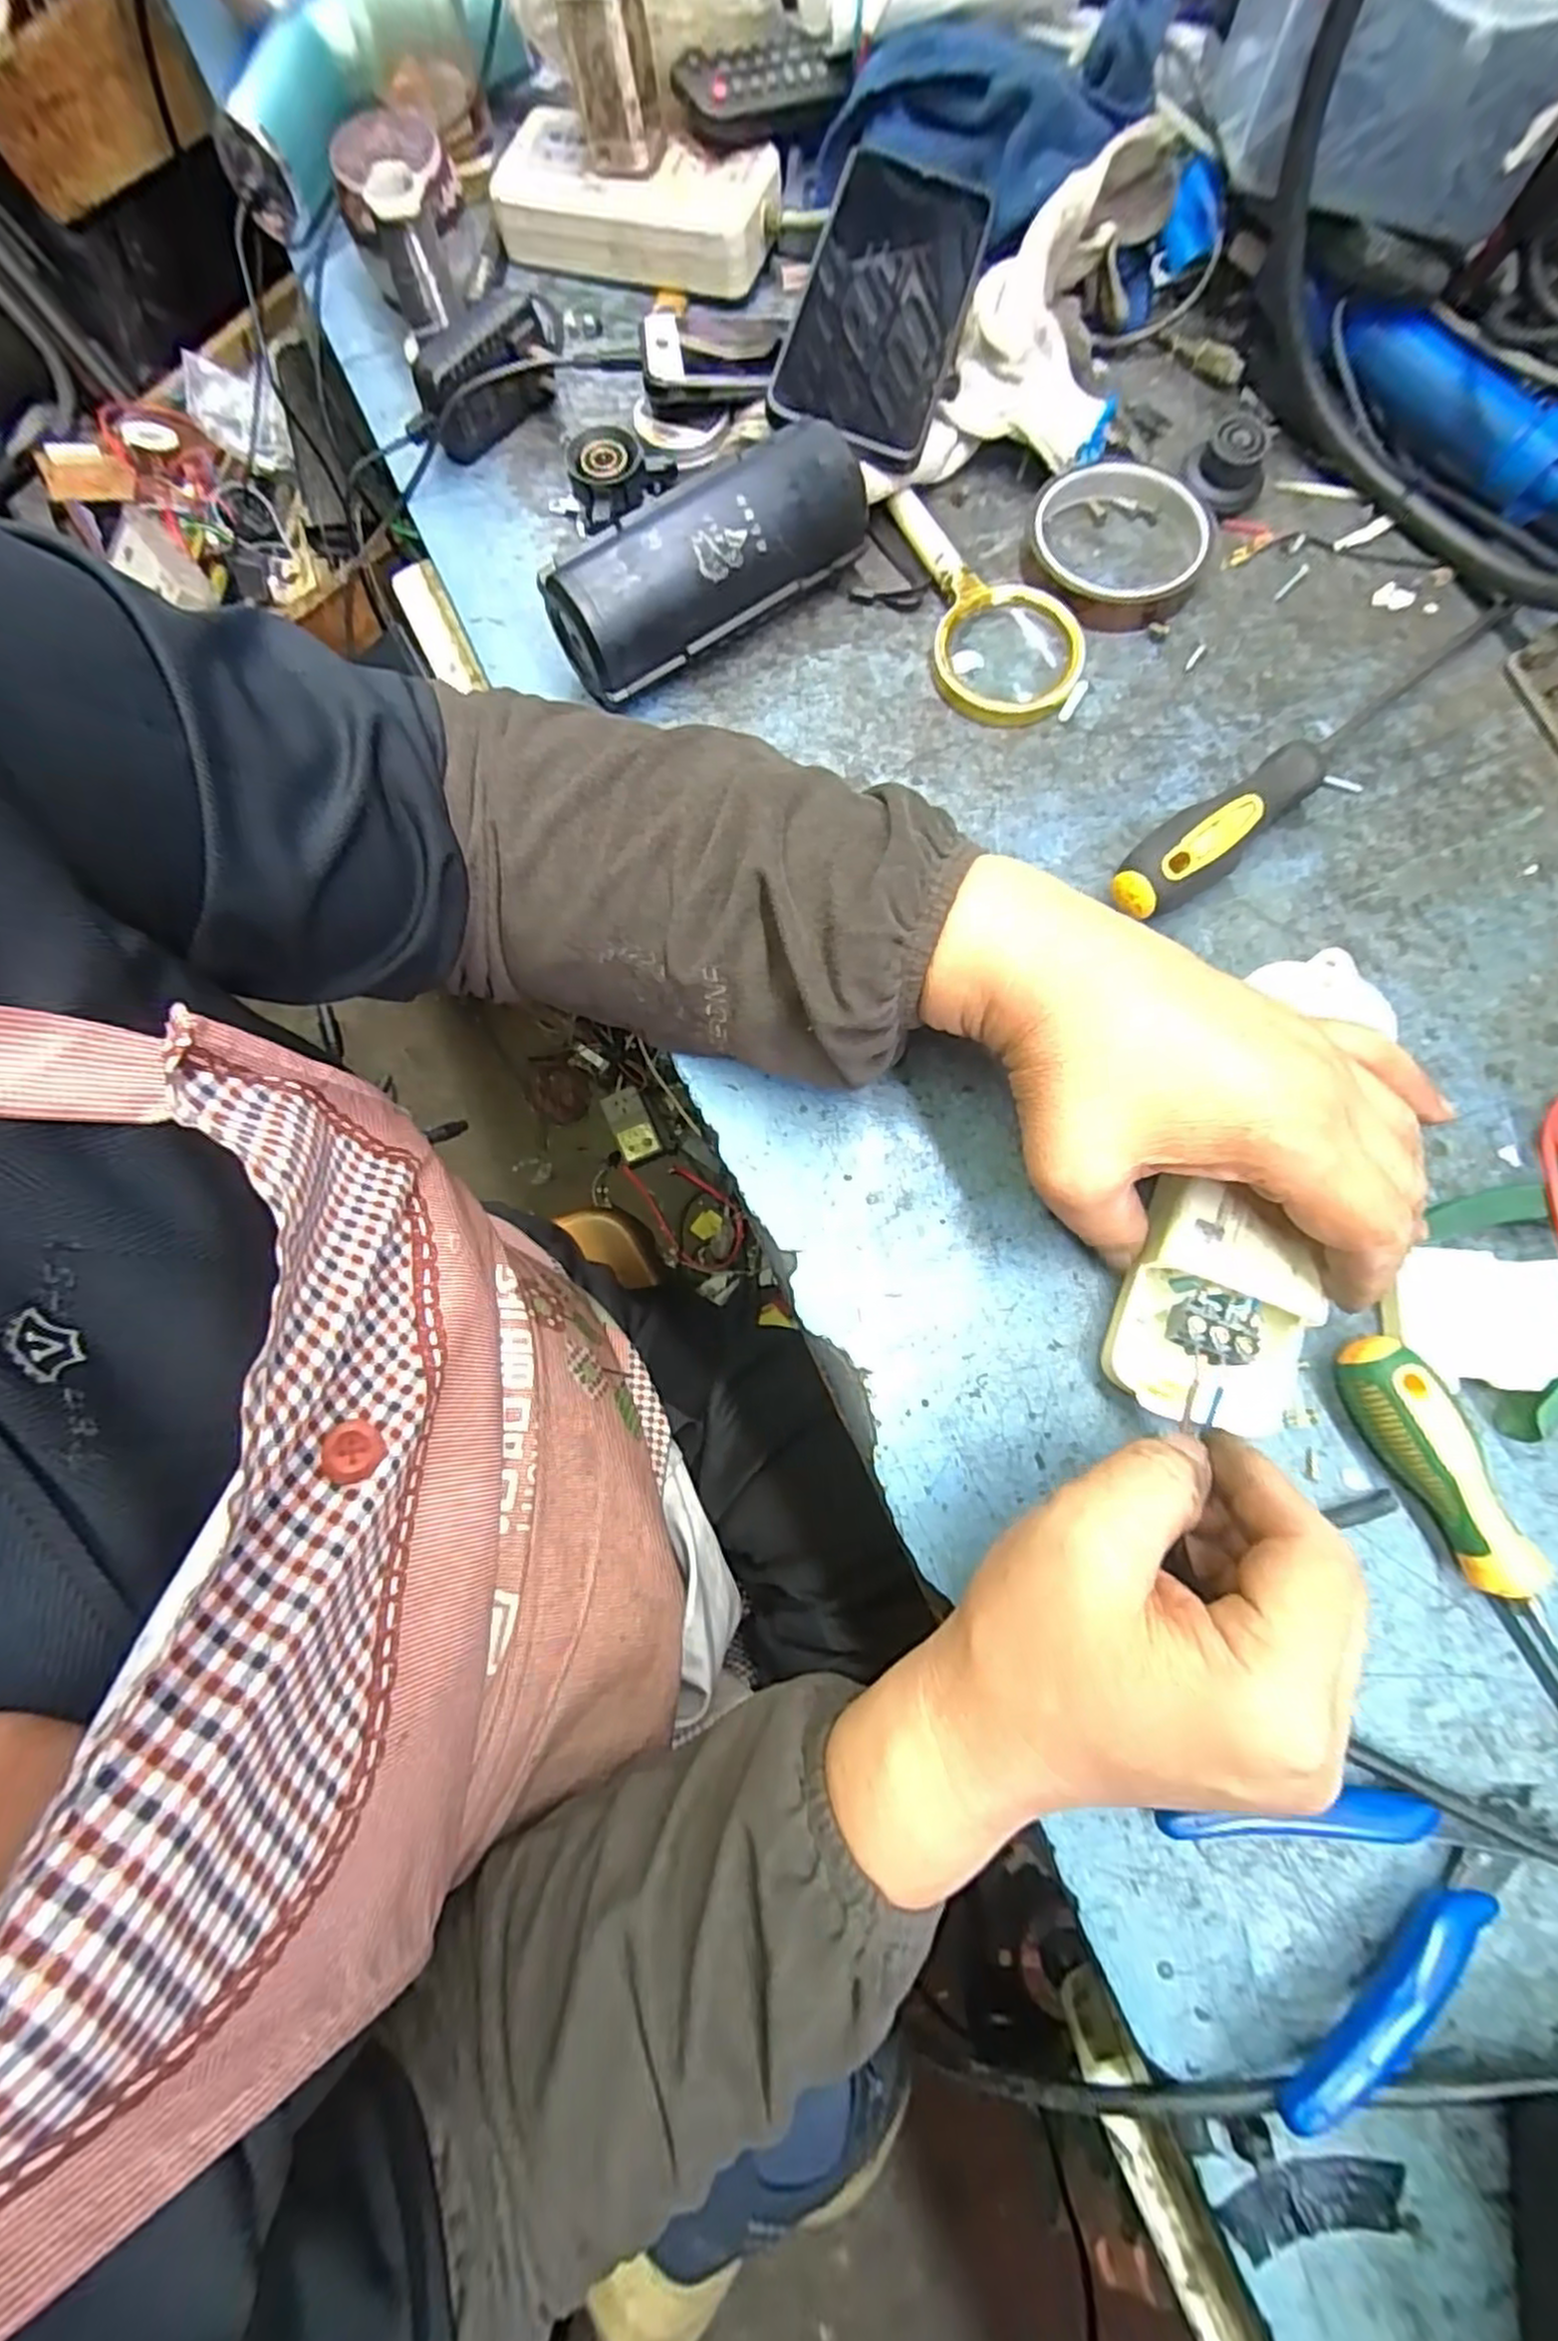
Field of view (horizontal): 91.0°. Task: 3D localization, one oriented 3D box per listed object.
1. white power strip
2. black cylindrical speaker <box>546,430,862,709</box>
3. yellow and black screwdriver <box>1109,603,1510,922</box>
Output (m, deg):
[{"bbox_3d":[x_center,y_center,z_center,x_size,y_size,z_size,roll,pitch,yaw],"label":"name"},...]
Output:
[{"bbox_3d":[-0.081,-0.532,0.422,0.154,0.033,0.062,16,77,6],"label":"white power strip"},{"bbox_3d":[-0.031,-0.280,0.358,0.152,0.053,0.052,-36,78,-7],"label":"black cylindrical speaker"},{"bbox_3d":[0.240,-0.186,0.337,0.259,0.035,0.028,-39,78,-7],"label":"yellow and black screwdriver"}]

